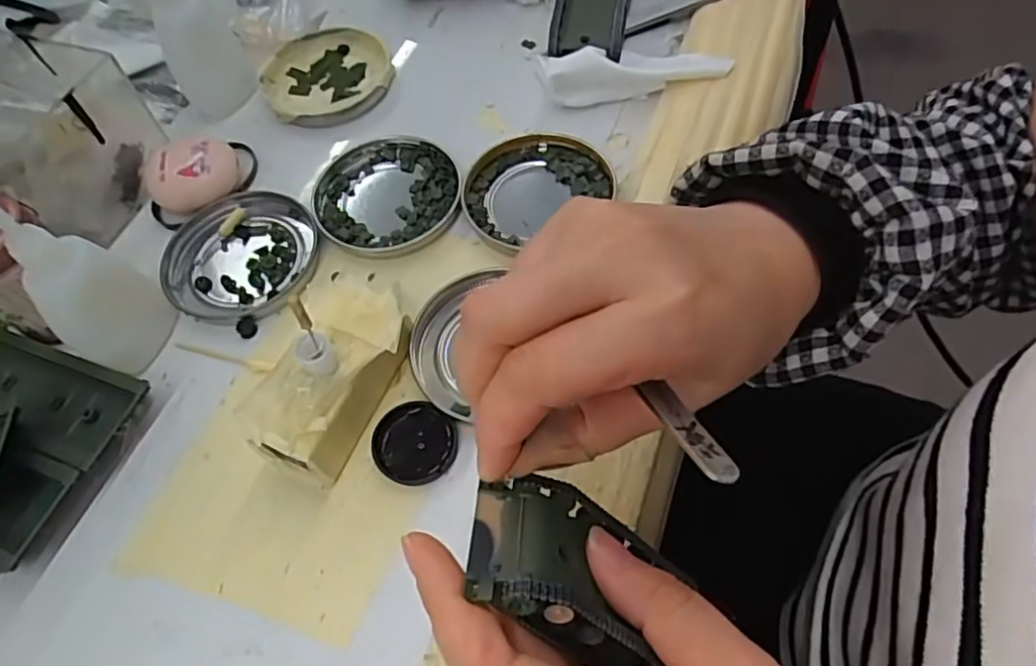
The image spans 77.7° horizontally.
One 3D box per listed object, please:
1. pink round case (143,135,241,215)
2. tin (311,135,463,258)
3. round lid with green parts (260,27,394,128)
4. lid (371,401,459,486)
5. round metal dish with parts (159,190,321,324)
[{"bbox_3d":[-0.181,-0.089,0.355,0.047,0.022,0.041,-16,59,-4],"label":"pink round case"},{"bbox_3d":[-0.071,-0.076,0.348,0.079,0.009,0.076,-2,59,4],"label":"tin"},{"bbox_3d":[-0.120,-0.160,0.398,0.076,0.011,0.076,-2,59,4],"label":"round lid with green parts"},{"bbox_3d":[-0.045,0.047,0.278,0.036,0.005,0.035,-2,59,4],"label":"lid"},{"bbox_3d":[-0.144,-0.041,0.334,0.075,0.008,0.077,-2,59,4],"label":"round metal dish with parts"}]

